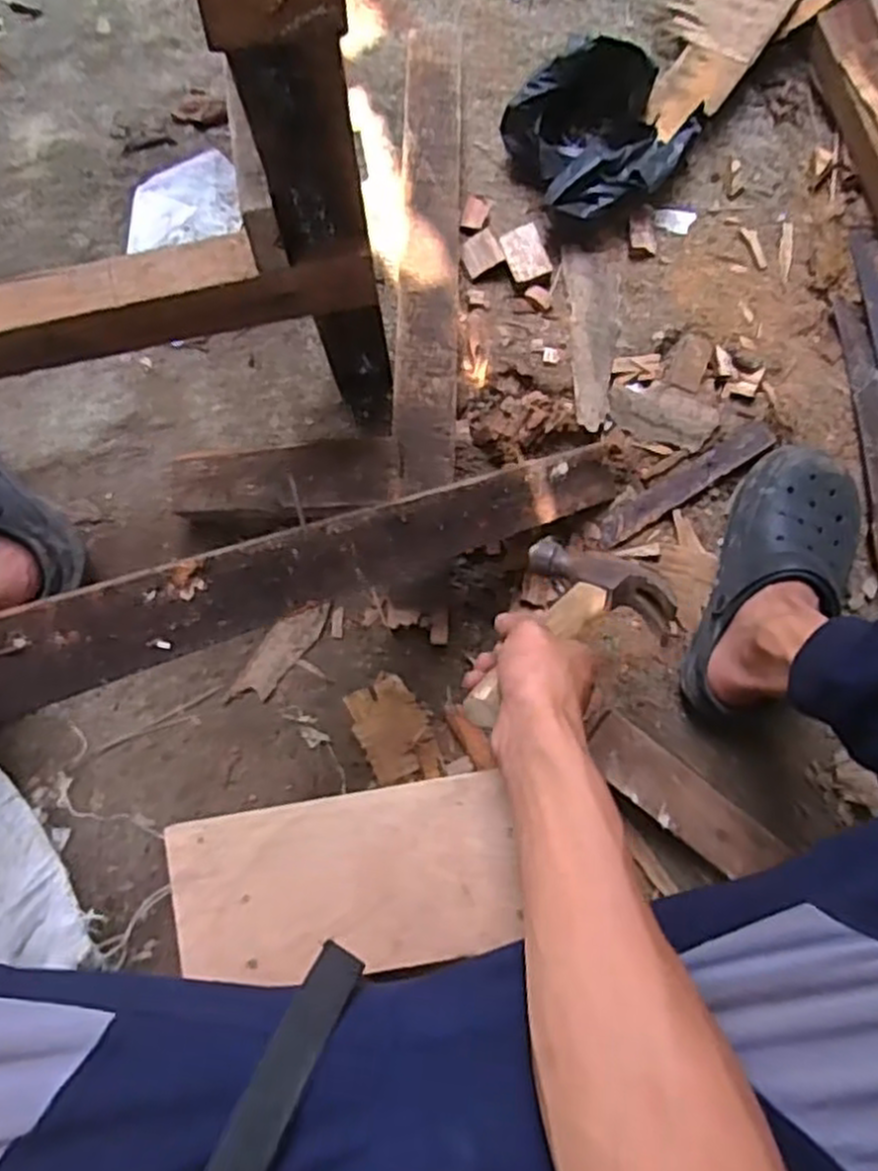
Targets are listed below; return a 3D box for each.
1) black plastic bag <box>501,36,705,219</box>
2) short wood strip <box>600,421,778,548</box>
[{"bbox_3d":[0.176,-0.463,0.795,0.185,0.096,0.146,-28,82,-3],"label":"black plastic bag"},{"bbox_3d":[0.254,-0.104,0.794,0.201,0.010,0.037,-34,64,0],"label":"short wood strip"}]

